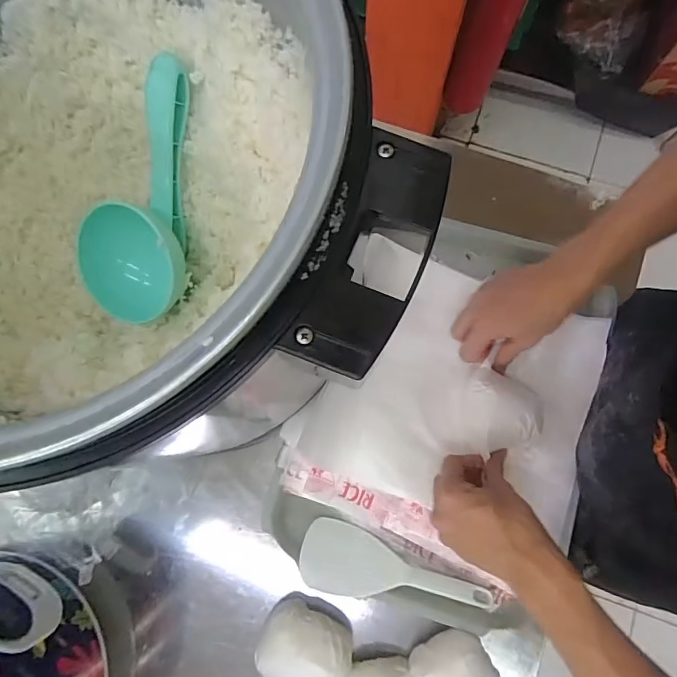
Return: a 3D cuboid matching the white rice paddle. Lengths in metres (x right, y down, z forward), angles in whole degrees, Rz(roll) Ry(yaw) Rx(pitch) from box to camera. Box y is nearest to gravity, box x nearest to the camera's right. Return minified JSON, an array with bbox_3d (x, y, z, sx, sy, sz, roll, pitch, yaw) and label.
[{"bbox_3d":[0.056,0.237,0.455,0.188,0.013,0.065,15,50,6],"label":"white rice paddle"}]

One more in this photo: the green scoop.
[{"bbox_3d":[-0.155,-0.115,0.377,0.087,0.054,0.203,19,103,5],"label":"green scoop"}]

